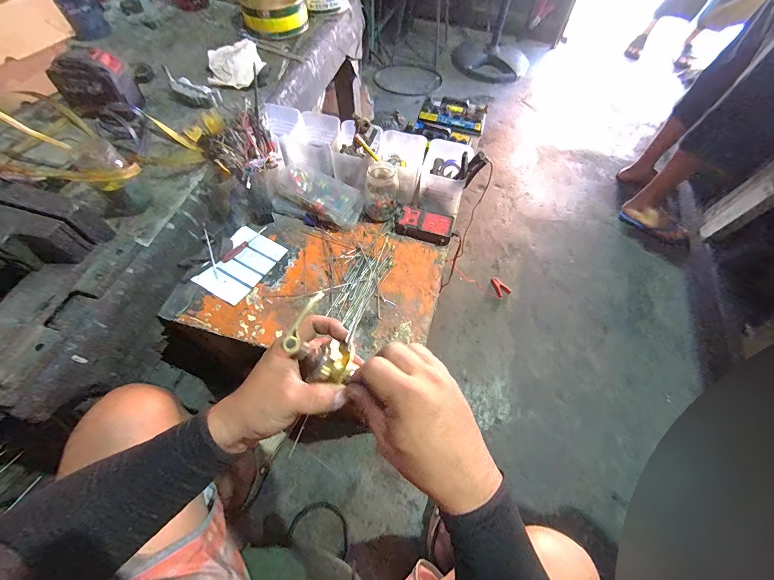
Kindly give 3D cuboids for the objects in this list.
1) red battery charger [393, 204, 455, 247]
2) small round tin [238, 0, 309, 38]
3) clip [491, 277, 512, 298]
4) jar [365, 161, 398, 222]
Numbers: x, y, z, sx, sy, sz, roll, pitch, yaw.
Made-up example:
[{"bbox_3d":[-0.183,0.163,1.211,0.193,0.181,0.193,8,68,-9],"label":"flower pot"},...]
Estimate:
[{"bbox_3d":[0.074,-0.128,0.650,0.106,0.026,0.064,15,61,5],"label":"red battery charger"},{"bbox_3d":[-0.293,-0.727,0.874,0.166,0.069,0.160,-12,62,-10],"label":"small round tin"},{"bbox_3d":[0.387,-0.013,1.148,0.044,0.019,0.075,-18,64,-13],"label":"clip"},{"bbox_3d":[-0.010,-0.187,0.639,0.061,0.097,0.065,3,61,-2],"label":"jar"}]

